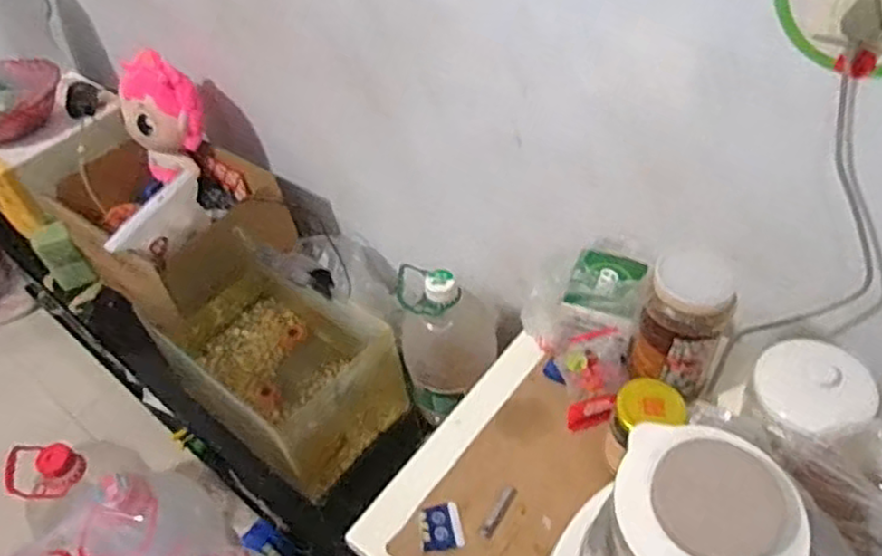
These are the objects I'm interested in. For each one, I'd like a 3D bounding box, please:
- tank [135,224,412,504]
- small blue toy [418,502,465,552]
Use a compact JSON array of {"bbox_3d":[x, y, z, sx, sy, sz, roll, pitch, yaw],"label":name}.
[{"bbox_3d":[-0.305,0.126,1.199,0.441,0.206,0.241,31,57,31],"label":"tank"},{"bbox_3d":[0.000,0.232,0.638,0.039,0.008,0.045,-11,46,-4],"label":"small blue toy"}]

